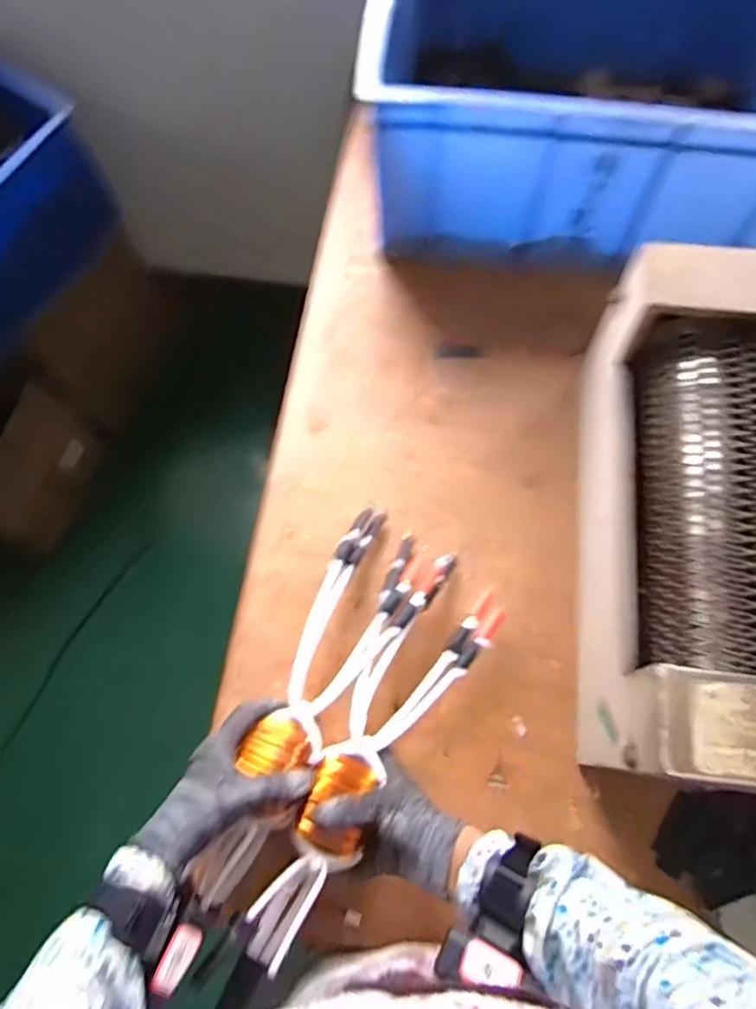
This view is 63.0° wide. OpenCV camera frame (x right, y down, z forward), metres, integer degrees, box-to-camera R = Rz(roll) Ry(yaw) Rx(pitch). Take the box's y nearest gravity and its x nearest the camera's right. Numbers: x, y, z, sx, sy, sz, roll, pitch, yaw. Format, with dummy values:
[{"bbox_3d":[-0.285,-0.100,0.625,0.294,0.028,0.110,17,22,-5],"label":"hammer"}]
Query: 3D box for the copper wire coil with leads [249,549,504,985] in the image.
[{"bbox_3d":[-0.004,0.219,0.571,0.095,0.063,0.379,29,70,13],"label":"copper wire coil with leads"}]

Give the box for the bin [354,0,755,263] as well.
[{"bbox_3d":[0.273,-0.527,0.779,0.533,0.226,0.405,5,69,4],"label":"bin"}]

